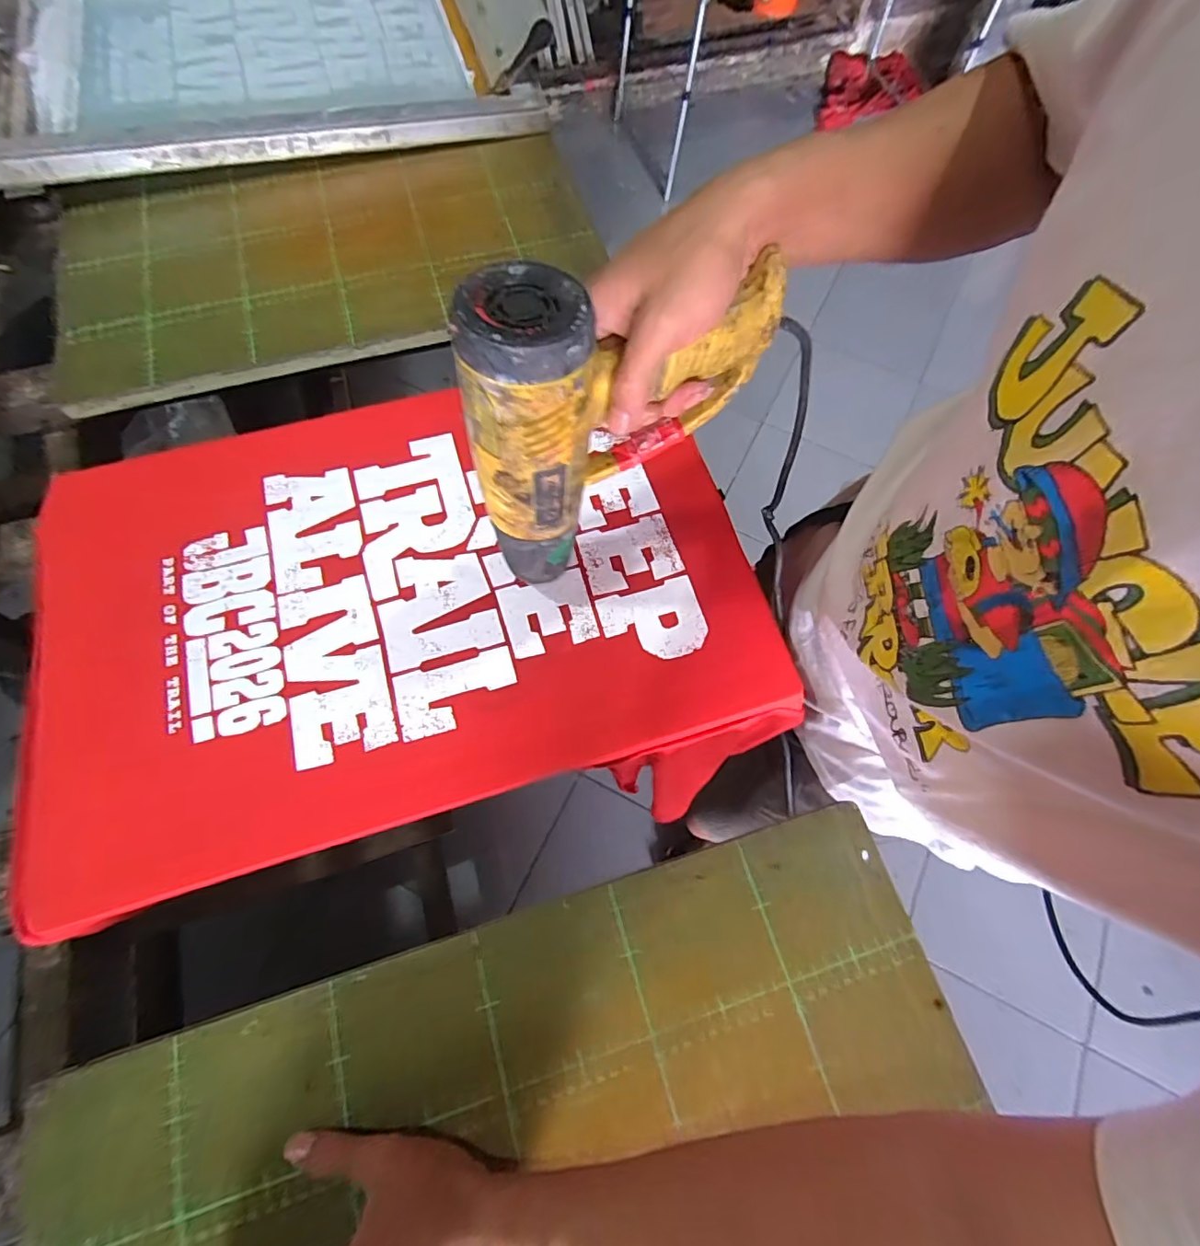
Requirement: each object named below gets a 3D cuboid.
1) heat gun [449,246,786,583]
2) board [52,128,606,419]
[{"bbox_3d":[0.004,-0.135,0.353,0.186,0.192,0.069,-31,73,-12],"label":"heat gun"},{"bbox_3d":[-0.307,-0.437,0.634,0.593,0.031,0.311,-16,70,-7],"label":"board"}]

